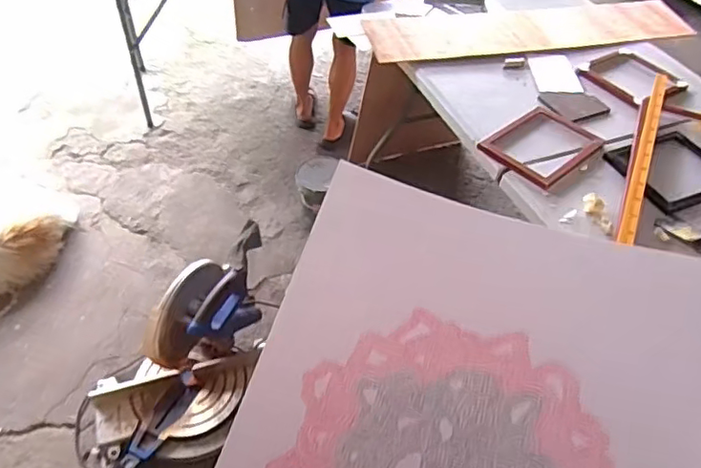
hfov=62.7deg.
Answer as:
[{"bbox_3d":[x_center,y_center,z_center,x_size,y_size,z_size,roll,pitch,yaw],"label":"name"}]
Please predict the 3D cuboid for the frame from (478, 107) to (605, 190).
[{"bbox_3d":[0.420,-0.199,1.246,0.220,0.022,0.189,-31,55,-28],"label":"frame"}]

